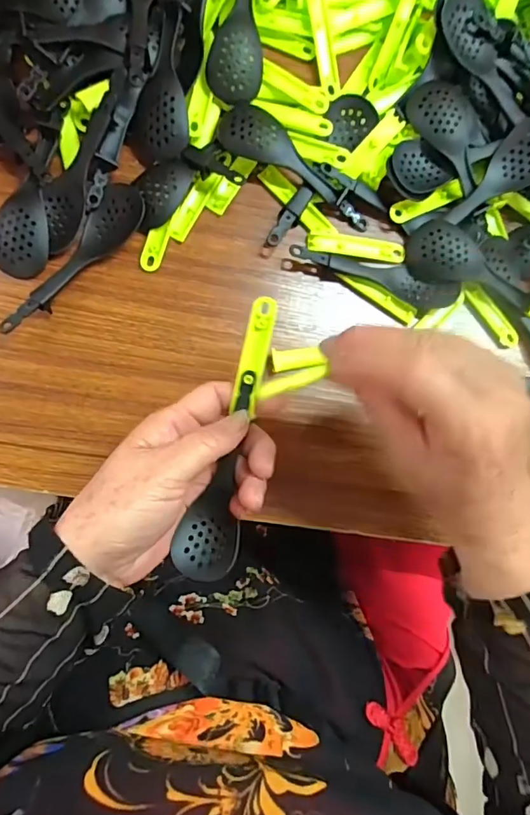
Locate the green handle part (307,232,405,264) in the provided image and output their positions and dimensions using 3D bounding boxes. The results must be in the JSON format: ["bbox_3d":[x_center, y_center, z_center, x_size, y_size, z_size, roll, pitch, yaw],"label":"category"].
[{"bbox_3d":[0.070,-0.121,0.365,0.076,0.008,0.017,3,84,-7],"label":"green handle part"}]

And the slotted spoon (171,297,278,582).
[{"bbox_3d":[-0.022,0.019,0.303,0.037,0.022,0.175,12,93,-6],"label":"slotted spoon"}]

